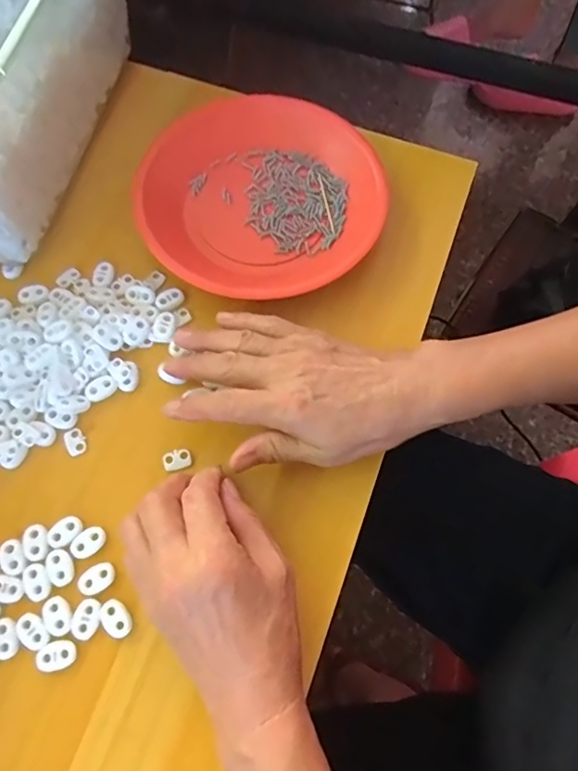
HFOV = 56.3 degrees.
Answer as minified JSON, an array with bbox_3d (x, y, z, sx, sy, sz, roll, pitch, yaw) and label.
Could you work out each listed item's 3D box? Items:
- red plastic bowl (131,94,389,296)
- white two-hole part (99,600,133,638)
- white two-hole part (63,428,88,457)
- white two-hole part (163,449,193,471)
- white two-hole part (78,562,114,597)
[{"bbox_3d":[-0.022,-0.151,0.441,0.188,0.029,0.187,1,68,-1],"label":"red plastic bowl"},{"bbox_3d":[-0.106,0.142,0.329,0.015,0.004,0.022,-39,74,-16],"label":"white two-hole part"},{"bbox_3d":[-0.148,0.039,0.374,0.013,0.004,0.018,-27,71,-12],"label":"white two-hole part"},{"bbox_3d":[-0.077,0.050,0.370,0.018,0.004,0.013,-19,69,-9],"label":"white two-hole part"},{"bbox_3d":[-0.120,0.120,0.336,0.023,0.004,0.016,-28,71,-12],"label":"white two-hole part"}]

